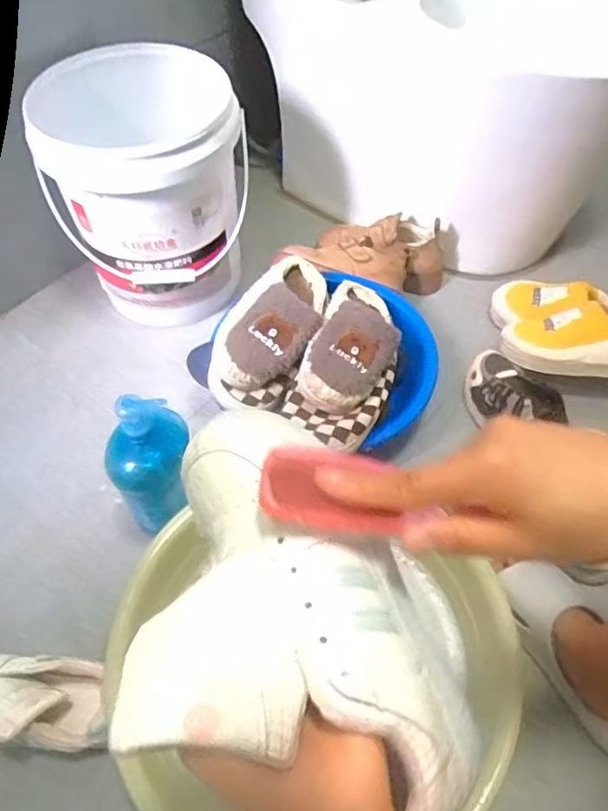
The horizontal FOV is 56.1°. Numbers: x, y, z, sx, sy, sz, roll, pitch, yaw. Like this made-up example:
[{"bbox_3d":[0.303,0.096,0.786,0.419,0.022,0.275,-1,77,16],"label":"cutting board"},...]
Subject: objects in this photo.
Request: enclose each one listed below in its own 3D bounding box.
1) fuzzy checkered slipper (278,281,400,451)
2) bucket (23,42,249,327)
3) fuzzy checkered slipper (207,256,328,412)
[{"bbox_3d":[0.064,-0.070,0.789,0.123,0.072,0.303,18,56,12],"label":"fuzzy checkered slipper"},{"bbox_3d":[-0.239,-0.342,0.952,0.279,0.348,0.288,0,54,0],"label":"bucket"},{"bbox_3d":[-0.045,-0.115,0.826,0.133,0.086,0.259,12,55,8],"label":"fuzzy checkered slipper"}]

